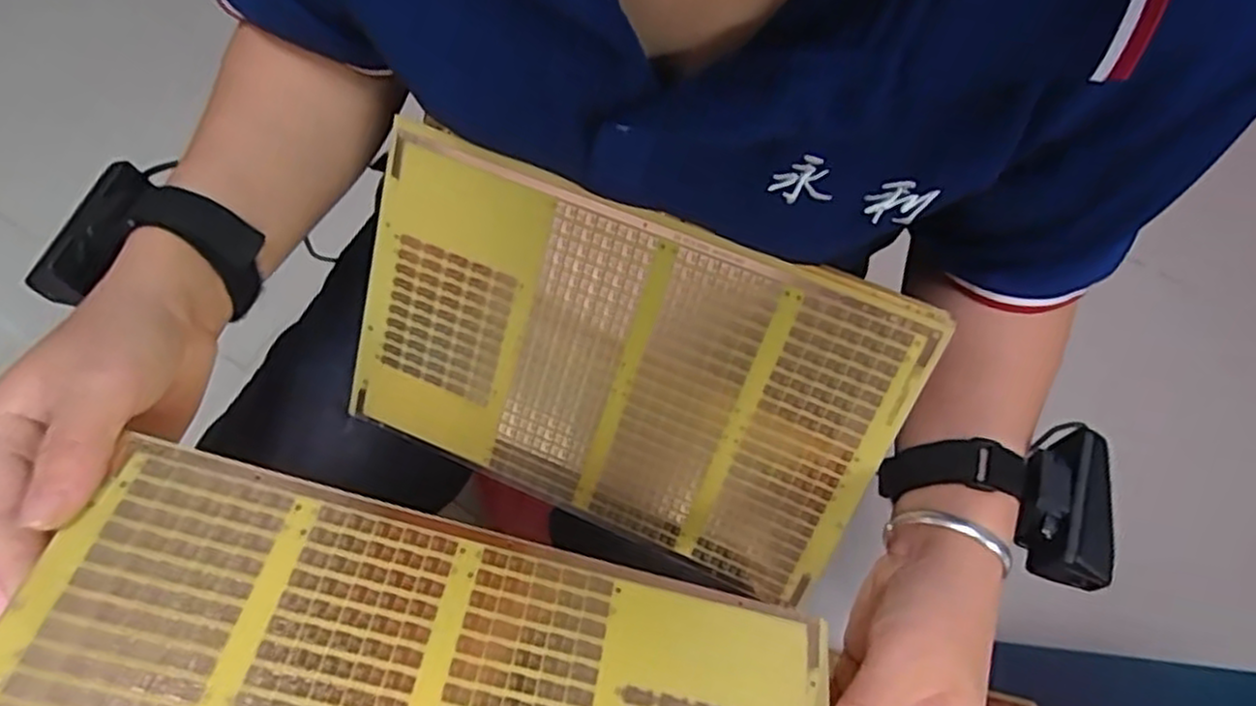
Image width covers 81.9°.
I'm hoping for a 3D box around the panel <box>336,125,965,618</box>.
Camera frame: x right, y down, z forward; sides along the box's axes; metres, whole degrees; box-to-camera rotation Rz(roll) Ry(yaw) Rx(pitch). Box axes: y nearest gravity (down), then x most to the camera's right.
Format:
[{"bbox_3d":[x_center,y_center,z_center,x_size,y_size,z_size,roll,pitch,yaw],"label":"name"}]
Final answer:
[{"bbox_3d":[-0.011,0.011,0.386,0.284,0.180,0.007,22,24,6],"label":"panel"}]

